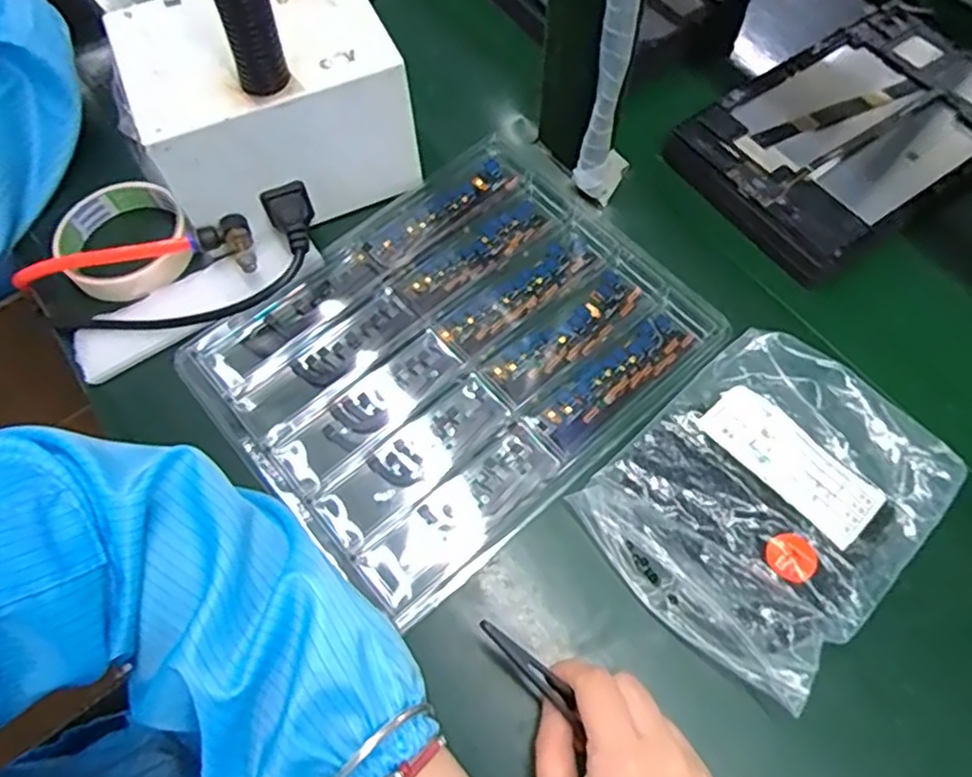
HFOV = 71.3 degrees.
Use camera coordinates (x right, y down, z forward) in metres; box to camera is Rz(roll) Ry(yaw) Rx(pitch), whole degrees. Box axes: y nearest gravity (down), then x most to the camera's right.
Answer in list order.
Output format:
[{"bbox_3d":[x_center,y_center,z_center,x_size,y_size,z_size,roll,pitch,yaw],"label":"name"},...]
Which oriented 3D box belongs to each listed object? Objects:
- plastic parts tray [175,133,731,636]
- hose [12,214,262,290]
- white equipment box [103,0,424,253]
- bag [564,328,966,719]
[{"bbox_3d":[-0.016,-0.028,0.418,0.272,0.012,0.216,-39,69,-17],"label":"plastic parts tray"},{"bbox_3d":[-0.227,-0.087,0.437,0.162,0.032,0.036,-1,63,1],"label":"hose"},{"bbox_3d":[-0.141,-0.186,0.446,0.156,0.101,0.129,-22,65,-10],"label":"white equipment box"},{"bbox_3d":[0.152,0.056,0.364,0.170,0.031,0.140,-39,69,-17],"label":"bag"}]

